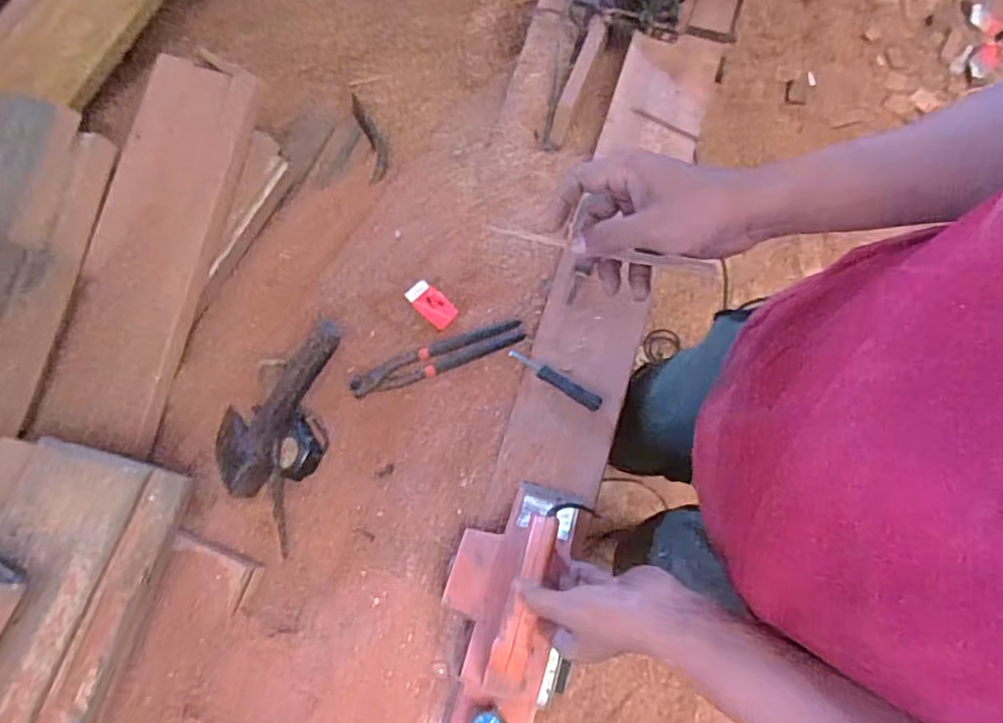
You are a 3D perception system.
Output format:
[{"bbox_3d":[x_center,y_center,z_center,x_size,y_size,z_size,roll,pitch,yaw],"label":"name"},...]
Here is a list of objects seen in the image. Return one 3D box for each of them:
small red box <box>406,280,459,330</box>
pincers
[{"bbox_3d":[-0.086,-0.072,0.755,0.065,0.013,0.037,42,79,11],"label":"small red box"},{"bbox_3d":[-0.080,-0.004,0.756,0.222,0.016,0.036,-17,75,-4],"label":"pincers"}]

